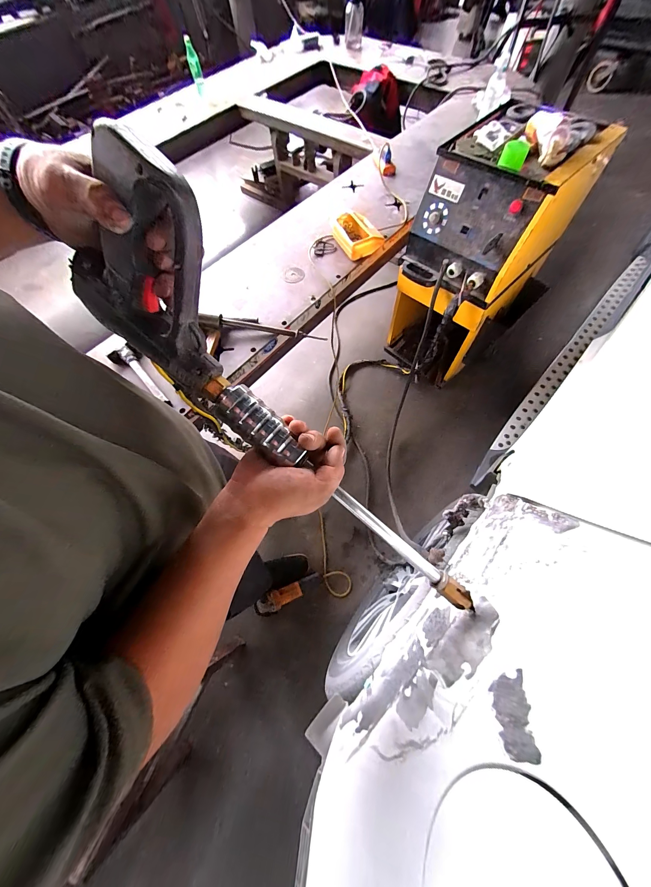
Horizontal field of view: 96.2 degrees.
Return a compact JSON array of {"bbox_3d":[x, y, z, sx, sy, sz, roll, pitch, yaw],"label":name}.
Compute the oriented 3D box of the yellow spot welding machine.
[{"bbox_3d":[0.593,-0.678,1.229,0.485,0.850,0.550,41,74,19],"label":"yellow spot welding machine"}]

